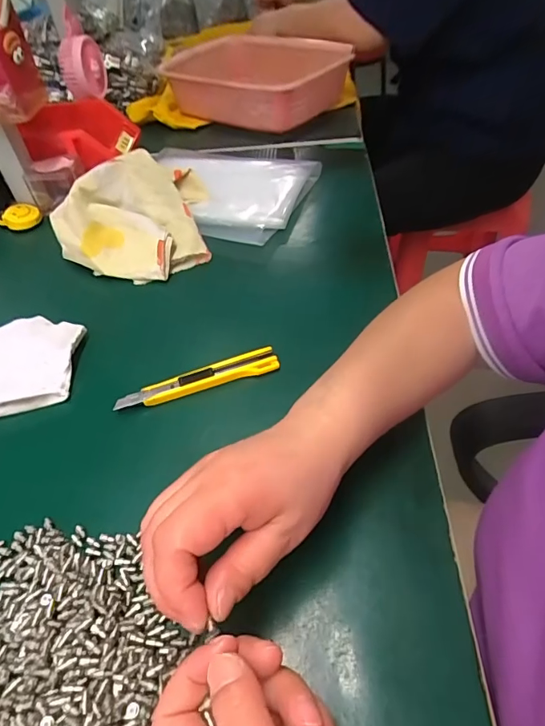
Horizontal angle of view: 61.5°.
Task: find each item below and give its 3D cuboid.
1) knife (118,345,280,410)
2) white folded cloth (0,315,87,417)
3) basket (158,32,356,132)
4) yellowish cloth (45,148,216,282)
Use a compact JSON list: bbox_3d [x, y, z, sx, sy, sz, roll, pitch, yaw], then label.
[{"bbox_3d":[-0.061,0.015,0.379,0.132,0.010,0.018,-17,48,-10],"label":"knife"},{"bbox_3d":[-0.223,0.001,0.399,0.111,0.024,0.089,-14,47,-8],"label":"white folded cloth"},{"bbox_3d":[-0.023,-0.475,0.769,0.328,0.080,0.232,29,56,28],"label":"basket"},{"bbox_3d":[-0.156,-0.165,0.510,0.169,0.069,0.163,-13,47,-7],"label":"yellowish cloth"}]

